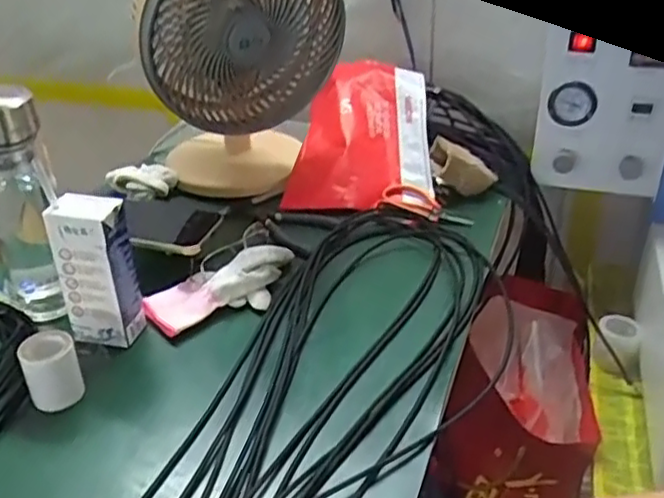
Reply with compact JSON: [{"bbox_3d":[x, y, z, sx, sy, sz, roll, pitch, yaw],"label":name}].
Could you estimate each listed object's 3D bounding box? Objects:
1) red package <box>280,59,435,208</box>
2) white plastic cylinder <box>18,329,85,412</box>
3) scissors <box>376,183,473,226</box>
[{"bbox_3d":[0.039,-0.149,0.887,0.172,0.033,0.246,0,60,9],"label":"red package"},{"bbox_3d":[-0.226,0.100,0.554,0.040,0.058,0.036,-15,33,-22],"label":"white plastic cylinder"},{"bbox_3d":[0.114,-0.054,0.814,0.117,0.017,0.050,14,45,18],"label":"scissors"}]

